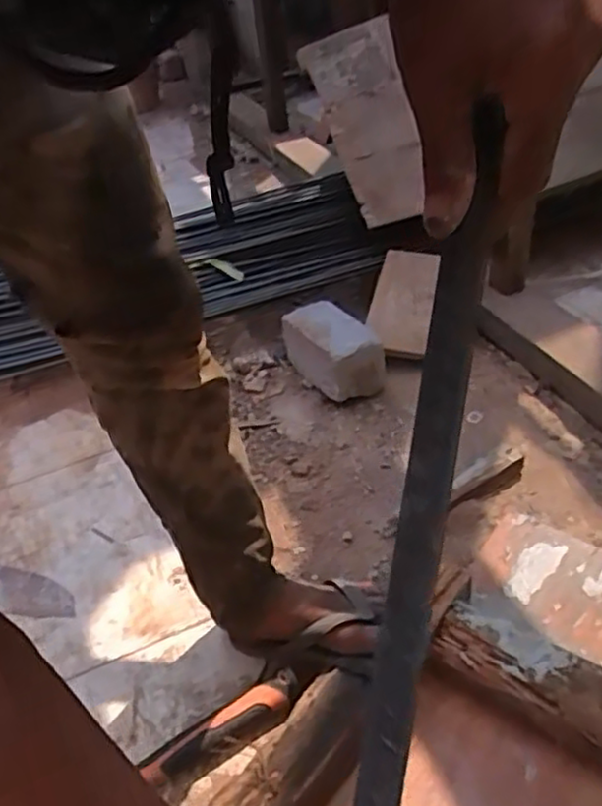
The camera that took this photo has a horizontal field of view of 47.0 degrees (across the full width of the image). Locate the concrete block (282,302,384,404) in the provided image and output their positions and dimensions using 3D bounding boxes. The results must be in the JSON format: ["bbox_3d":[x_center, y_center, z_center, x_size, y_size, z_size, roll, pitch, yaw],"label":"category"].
[{"bbox_3d":[0.054,-0.087,1.224,0.110,0.124,0.182,-24,40,-20],"label":"concrete block"}]

